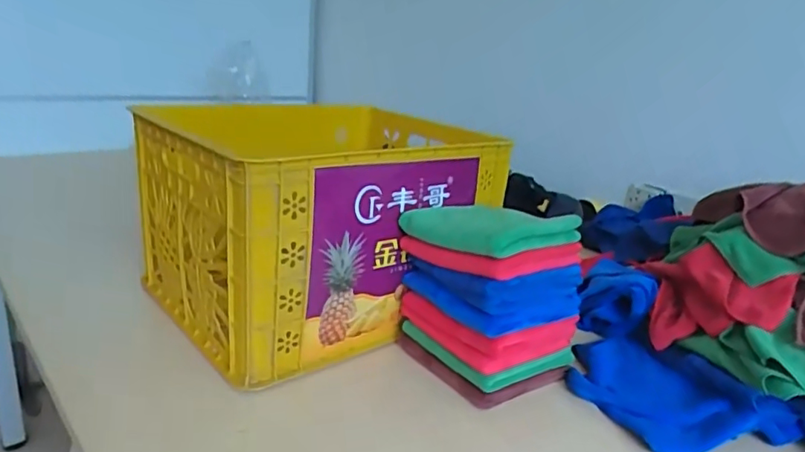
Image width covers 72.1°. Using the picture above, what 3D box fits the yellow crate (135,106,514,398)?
[{"bbox_3d":[-0.127,-0.012,0.892,0.374,0.274,0.476,20,23,41],"label":"yellow crate"}]

